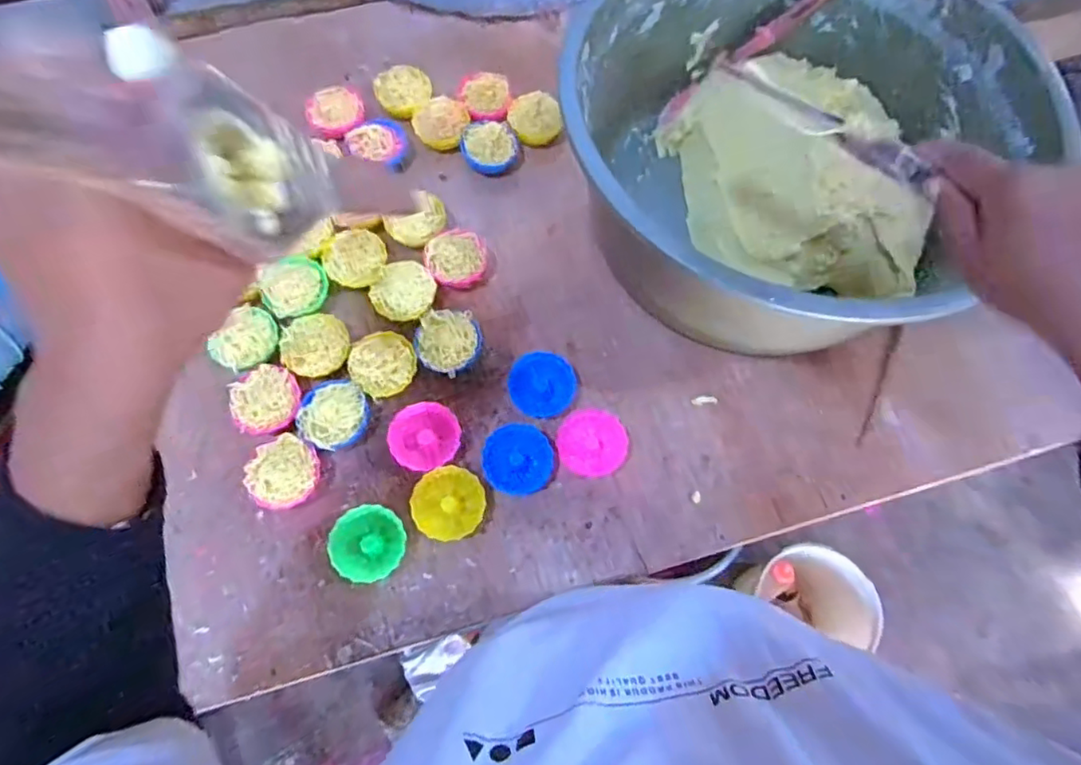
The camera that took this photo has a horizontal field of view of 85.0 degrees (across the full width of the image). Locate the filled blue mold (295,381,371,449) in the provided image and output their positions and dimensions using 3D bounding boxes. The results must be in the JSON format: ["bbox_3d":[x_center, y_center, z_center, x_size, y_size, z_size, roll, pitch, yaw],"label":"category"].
[{"bbox_3d":[-0.186,0.030,0.537,0.061,0.041,0.061,0,69,0],"label":"filled blue mold"}]

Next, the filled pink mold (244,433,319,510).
[{"bbox_3d":[-0.223,0.081,0.520,0.055,0.037,0.061,12,69,5],"label":"filled pink mold"}]

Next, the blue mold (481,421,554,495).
[{"bbox_3d":[-0.020,0.070,0.530,0.061,0.020,0.061,-17,70,-6],"label":"blue mold"}]

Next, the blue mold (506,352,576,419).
[{"bbox_3d":[0.002,0.003,0.563,0.060,0.026,0.062,0,69,0],"label":"blue mold"}]

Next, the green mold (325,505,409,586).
[{"bbox_3d":[-0.144,0.136,0.499,0.059,0.028,0.060,0,69,0],"label":"green mold"}]

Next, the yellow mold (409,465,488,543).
[{"bbox_3d":[-0.079,0.105,0.514,0.060,0.024,0.061,0,69,0],"label":"yellow mold"}]

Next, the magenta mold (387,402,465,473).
[{"bbox_3d":[-0.103,0.051,0.538,0.061,0.031,0.060,0,69,0],"label":"magenta mold"}]

